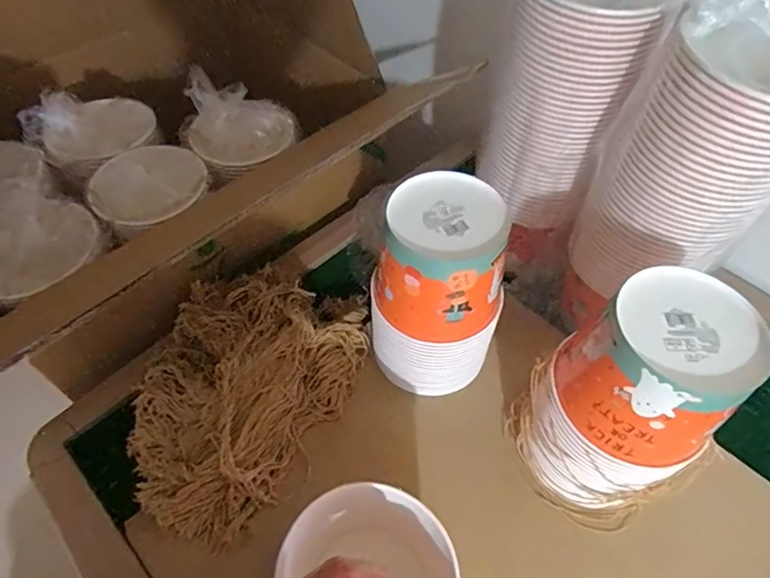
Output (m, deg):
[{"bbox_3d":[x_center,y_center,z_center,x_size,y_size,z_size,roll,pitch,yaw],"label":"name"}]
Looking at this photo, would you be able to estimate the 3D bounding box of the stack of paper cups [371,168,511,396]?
[{"bbox_3d":[0.068,0.013,0.641,0.141,0.268,0.142,16,55,10],"label":"stack of paper cups"}]

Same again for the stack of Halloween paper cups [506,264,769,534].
[{"bbox_3d":[0.251,0.126,0.548,0.145,0.281,0.170,-21,57,-17],"label":"stack of Halloween paper cups"}]

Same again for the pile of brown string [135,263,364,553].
[{"bbox_3d":[-0.185,0.126,0.674,0.260,0.072,0.346,16,55,10],"label":"pile of brown string"}]

